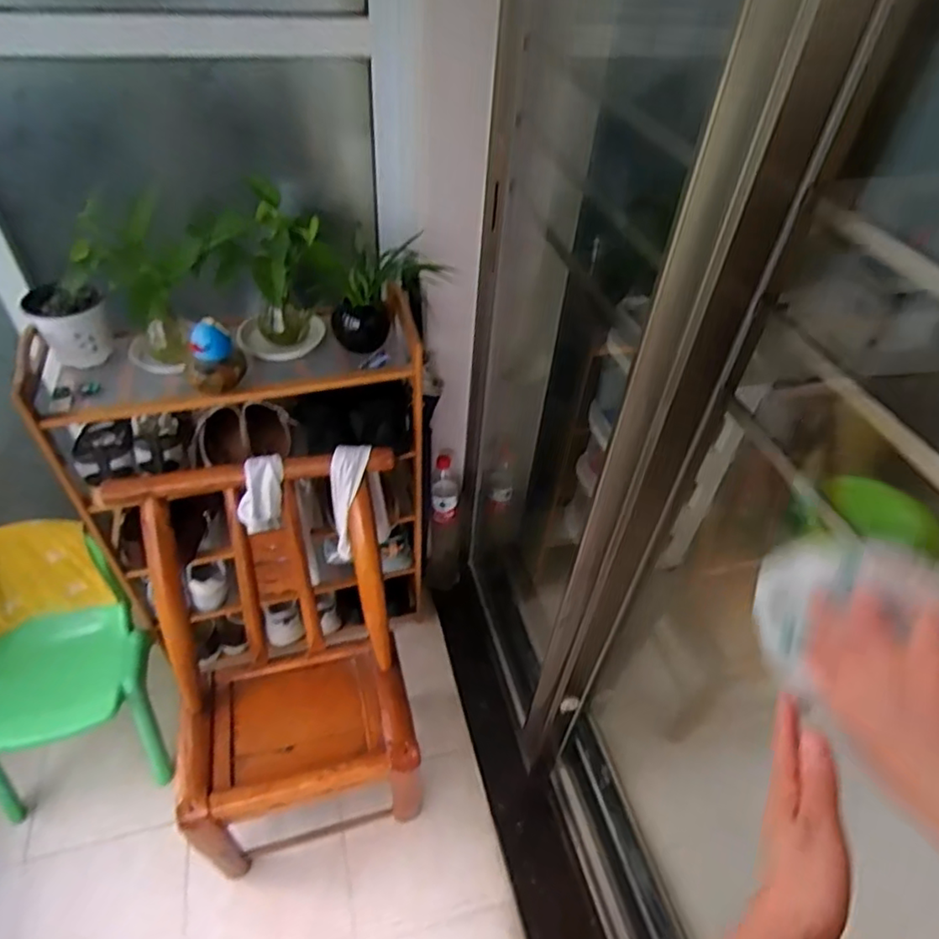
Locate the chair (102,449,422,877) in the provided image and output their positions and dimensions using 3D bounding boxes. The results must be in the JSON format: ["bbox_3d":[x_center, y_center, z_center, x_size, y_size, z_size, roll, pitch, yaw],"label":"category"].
[{"bbox_3d":[-0.318,0.364,1.142,0.445,0.693,0.446,-12,47,-15],"label":"chair"}]

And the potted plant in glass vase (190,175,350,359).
[{"bbox_3d":[-0.318,-0.296,1.017,0.183,0.279,0.138,12,45,9],"label":"potted plant in glass vase"}]

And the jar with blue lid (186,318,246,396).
[{"bbox_3d":[-0.405,-0.183,0.979,0.085,0.095,0.083,-14,47,-17],"label":"jar with blue lid"}]

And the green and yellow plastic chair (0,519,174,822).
[{"bbox_3d":[-0.815,0.382,1.214,0.316,0.477,0.318,-7,46,-10],"label":"green and yellow plastic chair"}]

